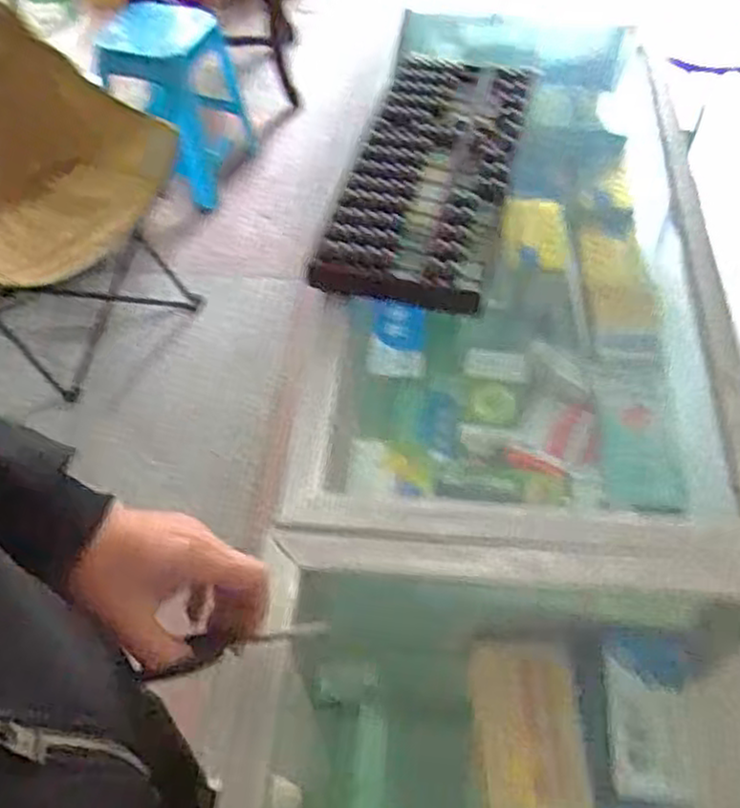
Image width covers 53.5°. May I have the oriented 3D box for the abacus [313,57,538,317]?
[{"bbox_3d":[0.072,-0.268,0.814,0.166,0.044,0.405,12,55,11],"label":"abacus"}]

